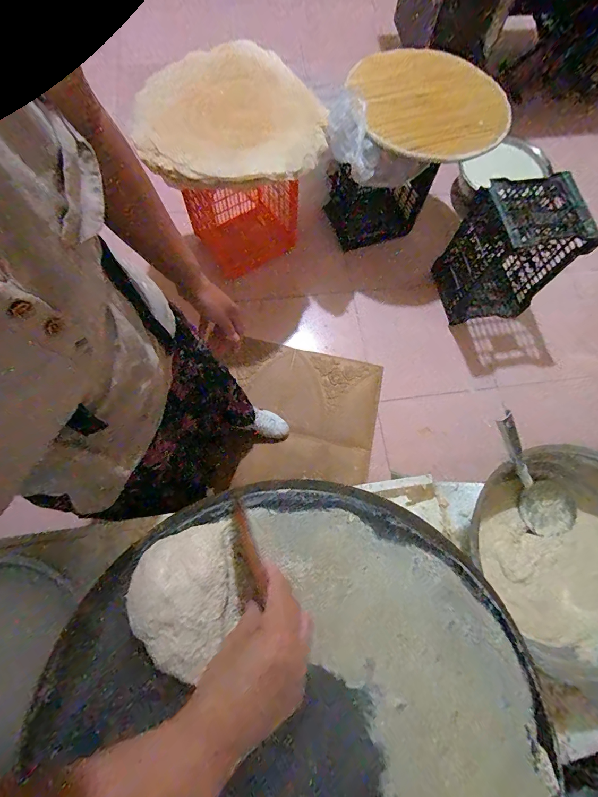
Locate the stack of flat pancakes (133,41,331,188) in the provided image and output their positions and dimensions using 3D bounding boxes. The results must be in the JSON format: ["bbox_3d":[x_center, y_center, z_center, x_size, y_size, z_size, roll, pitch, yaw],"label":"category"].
[{"bbox_3d":[-0.224,-0.835,1.098,0.580,0.041,0.322,-1,113,9],"label":"stack of flat pancakes"}]

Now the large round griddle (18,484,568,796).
[{"bbox_3d":[0.014,0.341,0.353,0.481,0.052,0.504,1,72,-2],"label":"large round griddle"}]

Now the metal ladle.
[{"bbox_3d":[0.423,0.143,0.665,0.093,0.077,0.283,-46,117,-15],"label":"metal ladle"}]

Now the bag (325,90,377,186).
[{"bbox_3d":[0.149,-0.754,1.062,0.127,0.075,0.233,-24,102,-10],"label":"bag"}]

